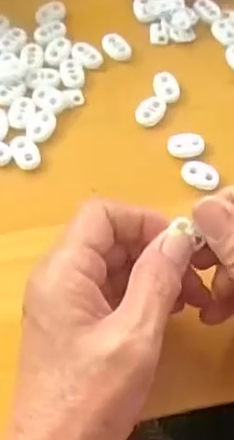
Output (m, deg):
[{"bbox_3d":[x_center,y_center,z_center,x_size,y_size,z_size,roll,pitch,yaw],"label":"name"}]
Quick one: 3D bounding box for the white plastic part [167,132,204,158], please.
[{"bbox_3d":[0.043,-0.046,0.377,0.022,0.006,0.016,-5,63,-6],"label":"white plastic part"}]

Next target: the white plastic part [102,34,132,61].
[{"bbox_3d":[0.000,-0.117,0.410,0.016,0.004,0.023,-30,68,-18],"label":"white plastic part"}]

